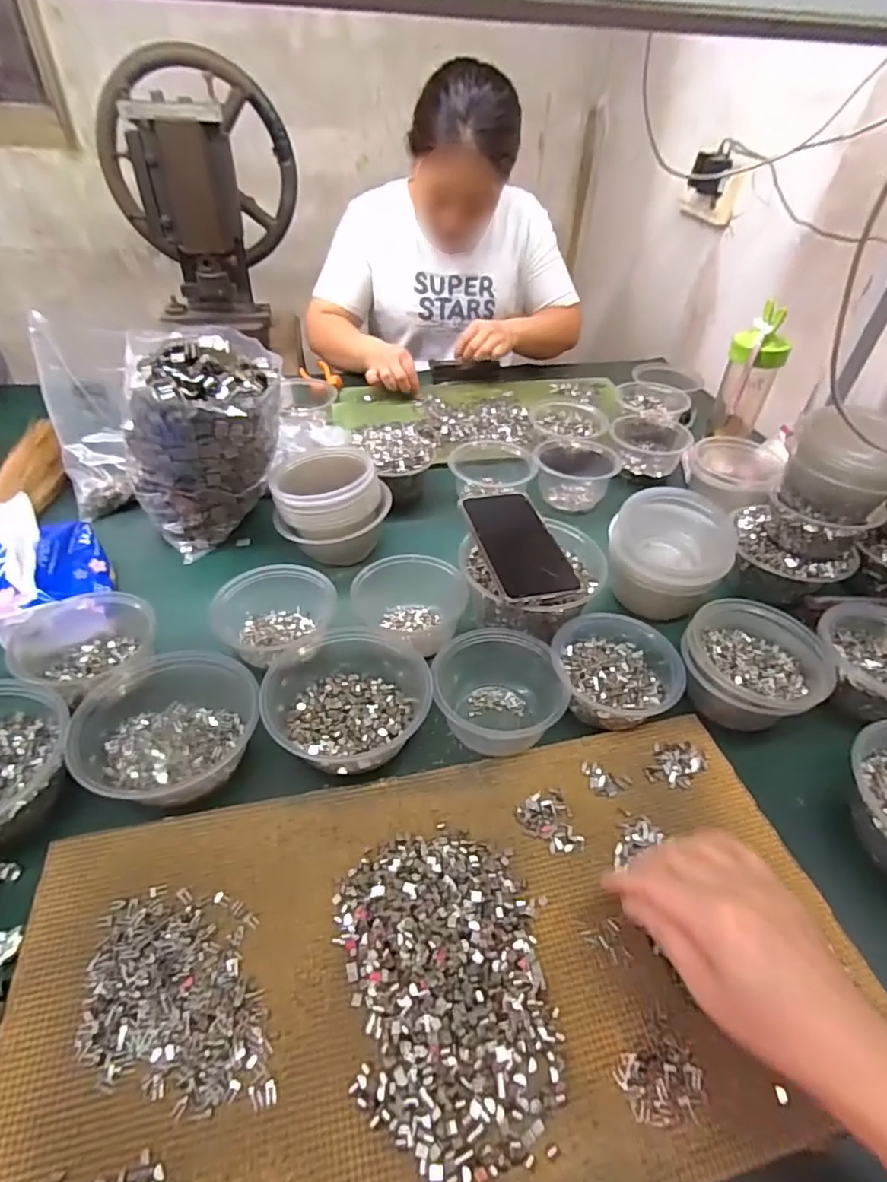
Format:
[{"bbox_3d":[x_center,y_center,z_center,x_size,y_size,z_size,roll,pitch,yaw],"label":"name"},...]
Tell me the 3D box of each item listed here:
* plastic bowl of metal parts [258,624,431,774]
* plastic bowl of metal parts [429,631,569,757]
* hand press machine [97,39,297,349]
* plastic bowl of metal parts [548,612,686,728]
[{"bbox_3d":[-0.078,0.088,0.495,0.132,0.059,0.135,1,41,0],"label":"plastic bowl of metal parts"},{"bbox_3d":[0.047,0.089,0.496,0.109,0.065,0.089,-2,41,-3],"label":"plastic bowl of metal parts"},{"bbox_3d":[-0.440,-0.747,1.086,0.340,0.399,0.276,-14,43,-17],"label":"hand press machine"},{"bbox_3d":[0.157,0.073,0.526,0.112,0.049,0.112,10,42,11],"label":"plastic bowl of metal parts"}]

